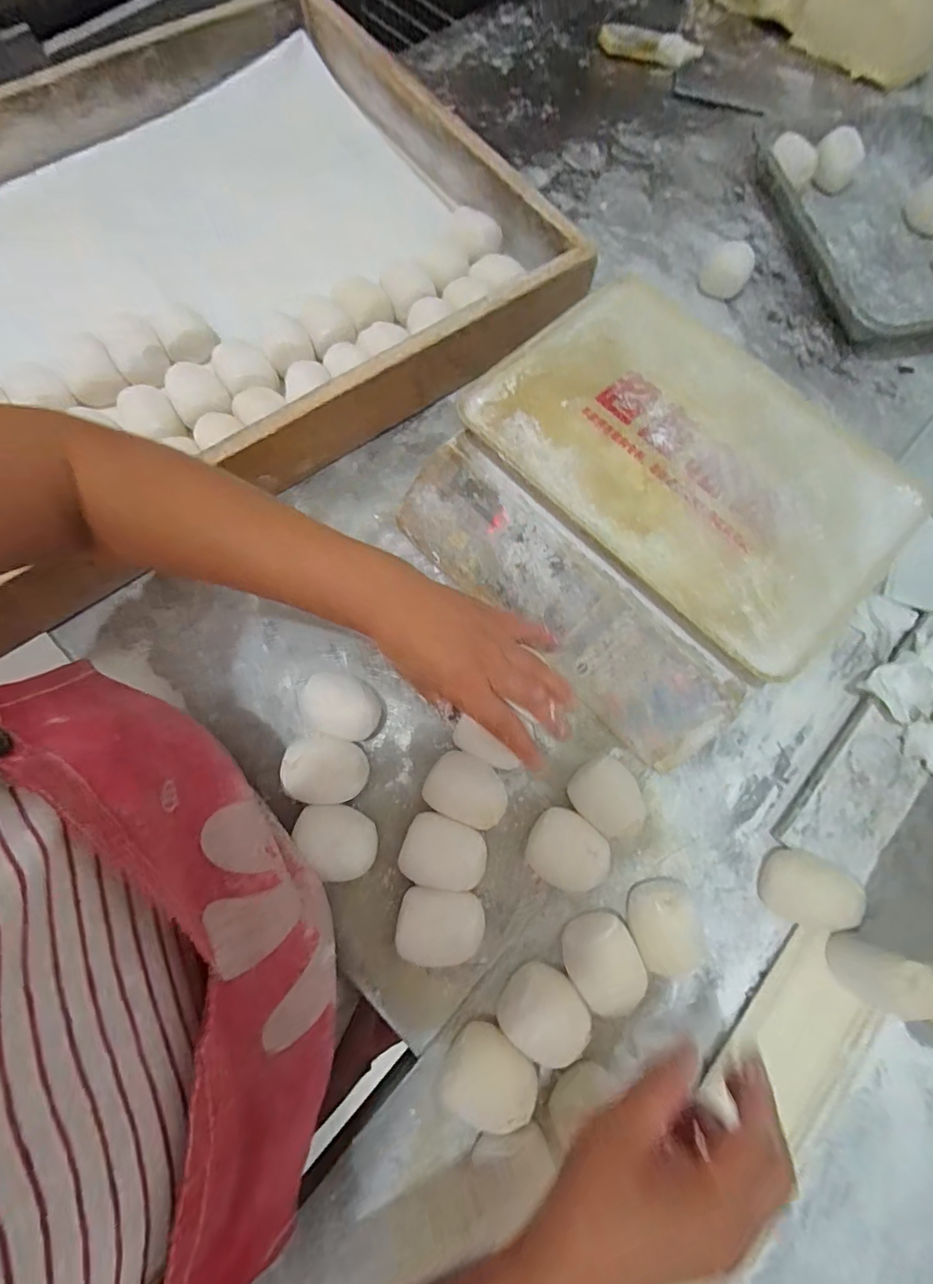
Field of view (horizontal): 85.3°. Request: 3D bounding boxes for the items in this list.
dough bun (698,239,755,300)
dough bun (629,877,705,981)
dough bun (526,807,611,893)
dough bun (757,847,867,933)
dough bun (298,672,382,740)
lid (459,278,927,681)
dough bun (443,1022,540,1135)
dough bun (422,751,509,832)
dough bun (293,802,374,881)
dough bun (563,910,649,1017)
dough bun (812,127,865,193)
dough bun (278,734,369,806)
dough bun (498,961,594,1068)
[{"bbox_3d":[0.299,-0.425,0.583,0.049,0.046,0.049,1,73,-2],"label":"dough bun"},{"bbox_3d":[0.148,0.213,0.380,0.052,0.049,0.051,1,73,-2],"label":"dough bun"},{"bbox_3d":[0.079,0.163,0.395,0.059,0.038,0.053,32,75,8],"label":"dough bun"},{"bbox_3d":[0.263,0.190,0.387,0.049,0.047,0.051,26,74,6],"label":"dough bun"},{"bbox_3d":[-0.105,0.054,0.421,0.064,0.041,0.049,12,73,2],"label":"dough bun"},{"bbox_3d":[0.183,-0.152,0.413,0.237,0.012,0.329,-42,79,-13],"label":"lid"},{"bbox_3d":[0.016,0.303,0.354,0.063,0.032,0.059,1,73,-2],"label":"dough bun"},{"bbox_3d":[0.001,0.118,0.407,0.062,0.036,0.048,23,74,5],"label":"dough bun"},{"bbox_3d":[-0.098,0.151,0.391,0.048,0.038,0.061,-33,77,-11],"label":"dough bun"},{"bbox_3d":[0.101,0.239,0.375,0.052,0.034,0.061,-22,75,-8],"label":"dough bun"},{"bbox_3d":[0.472,-0.614,0.645,0.055,0.043,0.055,1,73,-2],"label":"dough bun"},{"bbox_3d":[-0.111,0.103,0.405,0.065,0.041,0.052,6,73,0],"label":"dough bun"},{"bbox_3d":[0.055,0.264,0.359,0.057,0.045,0.052,1,73,-2],"label":"dough bun"}]

